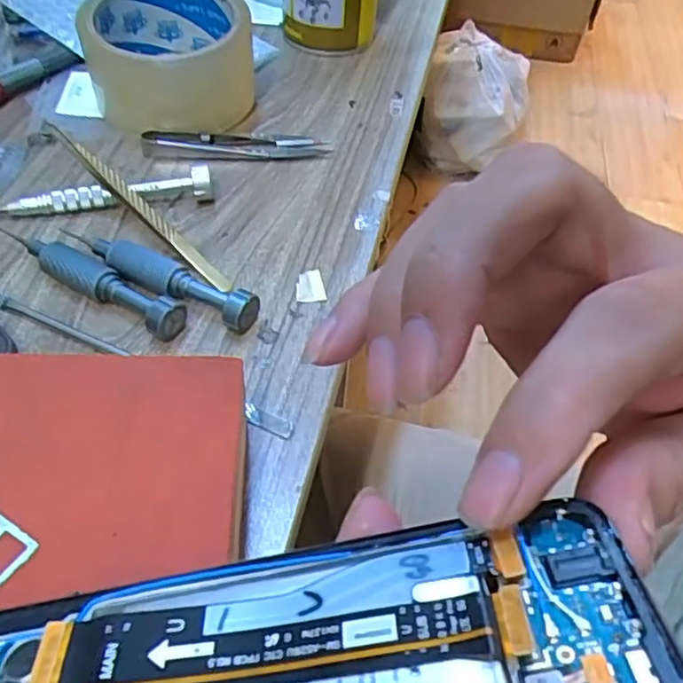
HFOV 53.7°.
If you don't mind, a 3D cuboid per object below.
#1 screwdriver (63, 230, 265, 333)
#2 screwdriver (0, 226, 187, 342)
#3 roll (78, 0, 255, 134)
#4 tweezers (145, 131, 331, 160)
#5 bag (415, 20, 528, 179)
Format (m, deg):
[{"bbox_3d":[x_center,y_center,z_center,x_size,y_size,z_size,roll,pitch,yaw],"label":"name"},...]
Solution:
[{"bbox_3d":[-0.084,-0.030,0.306,0.099,0.016,0.014,22,51,14],"label":"screwdriver"},{"bbox_3d":[-0.117,-0.031,0.304,0.110,0.017,0.015,27,52,18],"label":"screwdriver"},{"bbox_3d":[-0.102,-0.173,0.406,0.093,0.055,0.093,2,49,-3],"label":"roll"},{"bbox_3d":[-0.059,-0.113,0.385,0.105,0.009,0.021,-4,49,-8],"label":"tweezers"},{"bbox_3d":[0.325,-0.577,1.669,0.236,0.251,0.328,18,50,11],"label":"bag"}]

